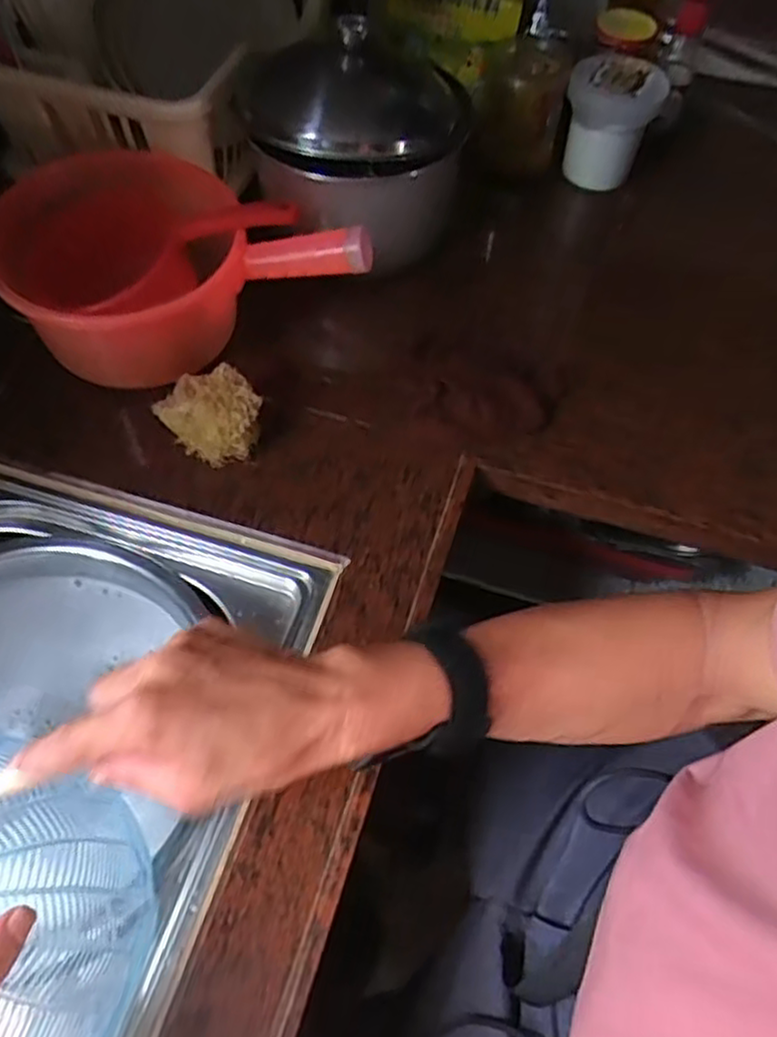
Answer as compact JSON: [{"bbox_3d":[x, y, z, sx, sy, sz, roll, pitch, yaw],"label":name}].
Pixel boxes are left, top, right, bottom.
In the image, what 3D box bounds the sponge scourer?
[{"bbox_3d":[-0.155,-0.092,0.628,0.090,0.057,0.066,24,62,13],"label":"sponge scourer"}]

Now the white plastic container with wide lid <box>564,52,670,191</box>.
[{"bbox_3d":[0.246,-0.443,0.809,0.096,0.124,0.077,15,60,8],"label":"white plastic container with wide lid"}]

